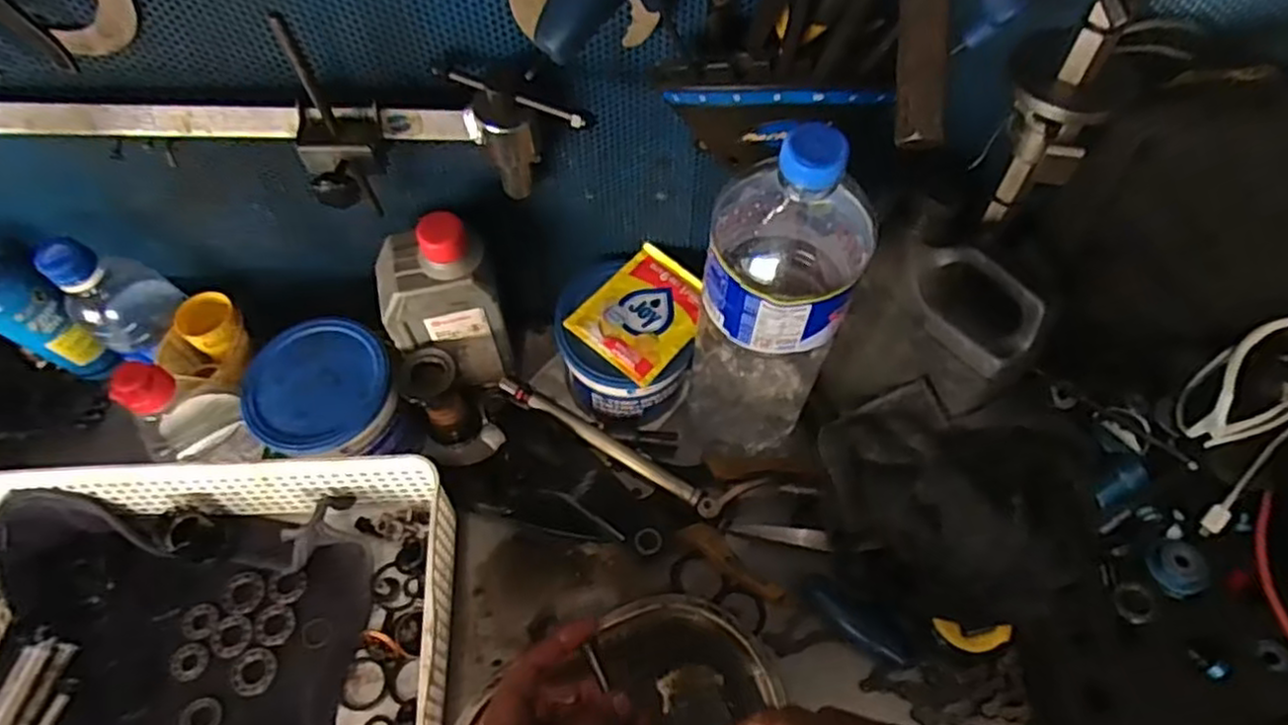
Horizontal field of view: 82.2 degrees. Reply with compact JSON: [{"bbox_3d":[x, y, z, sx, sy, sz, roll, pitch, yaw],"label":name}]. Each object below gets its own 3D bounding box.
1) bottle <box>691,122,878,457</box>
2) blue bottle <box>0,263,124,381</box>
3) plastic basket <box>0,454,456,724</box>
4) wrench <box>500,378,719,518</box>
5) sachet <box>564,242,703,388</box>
[{"bbox_3d":[0.081,-0.030,0.477,0.086,0.303,0.089,21,63,12],"label":"bottle"},{"bbox_3d":[-0.459,-0.028,0.563,0.036,0.157,0.041,31,66,16],"label":"blue bottle"},{"bbox_3d":[-0.294,0.194,0.479,0.328,0.081,0.251,-2,61,-1],"label":"plastic basket"},{"bbox_3d":[-0.027,0.062,0.567,0.191,0.016,0.016,28,65,15],"label":"wrench"},{"bbox_3d":[0.001,-0.038,0.549,0.078,0.011,0.095,36,67,18],"label":"sachet"}]

